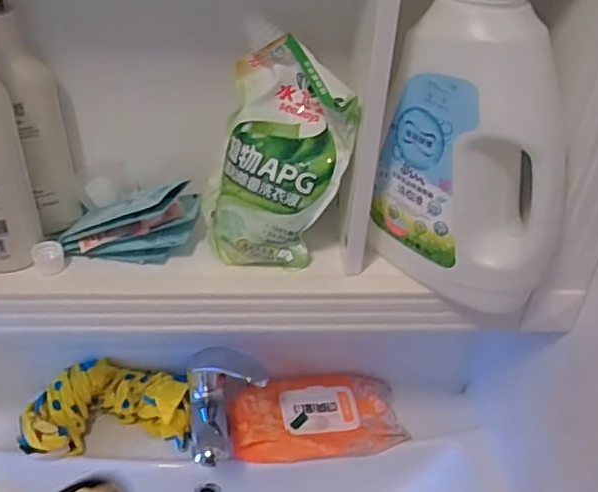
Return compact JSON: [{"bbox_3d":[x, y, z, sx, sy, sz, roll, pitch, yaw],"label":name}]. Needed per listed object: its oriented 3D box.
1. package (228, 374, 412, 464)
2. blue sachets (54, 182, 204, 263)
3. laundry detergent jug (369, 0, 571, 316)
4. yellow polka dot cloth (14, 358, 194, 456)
[{"bbox_3d":[0.022,0.213,0.797,0.214,0.039,0.126,-5,38,-11],"label":"package"},{"bbox_3d":[-0.160,-0.032,0.578,0.131,0.068,0.070,0,38,-4],"label":"blue sachets"},{"bbox_3d":[0.152,-0.075,0.500,0.082,0.259,0.148,-26,46,-33],"label":"laundry detergent jug"},{"bbox_3d":[-0.233,0.199,0.773,0.192,0.064,0.100,-4,38,-10],"label":"yellow polka dot cloth"}]

